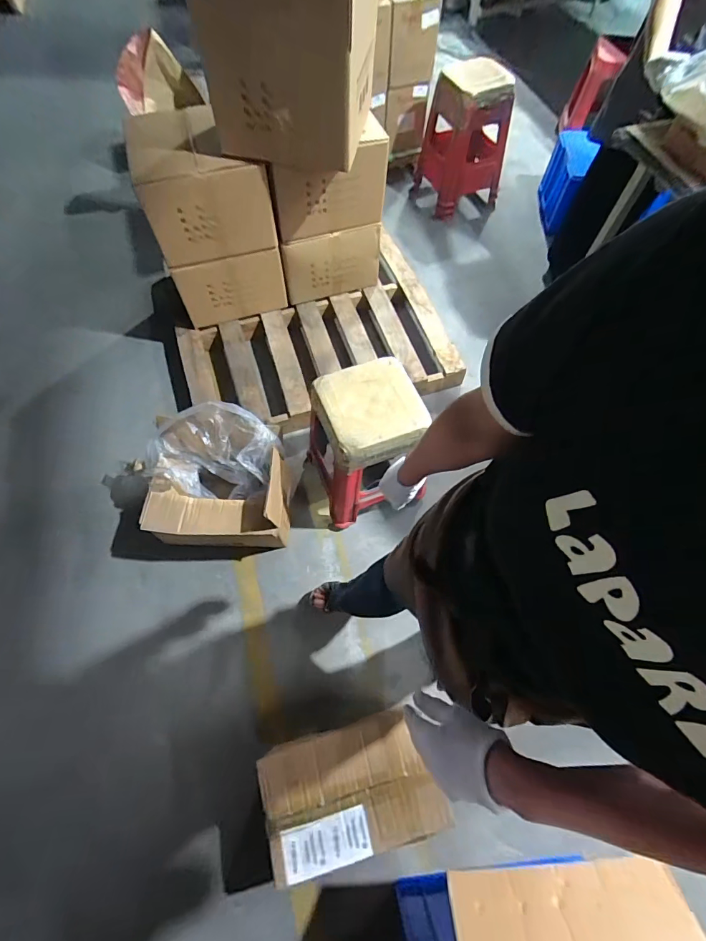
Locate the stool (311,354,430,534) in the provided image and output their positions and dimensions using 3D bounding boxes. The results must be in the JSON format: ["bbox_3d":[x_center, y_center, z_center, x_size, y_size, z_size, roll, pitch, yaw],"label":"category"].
[{"bbox_3d":[0.041,-0.077,1.385,0.333,0.487,0.327,-18,66,-8],"label":"stool"}]

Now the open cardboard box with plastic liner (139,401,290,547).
[{"bbox_3d":[-0.470,0.027,1.380,0.482,0.336,0.397,0,65,0],"label":"open cardboard box with plastic liner"}]

